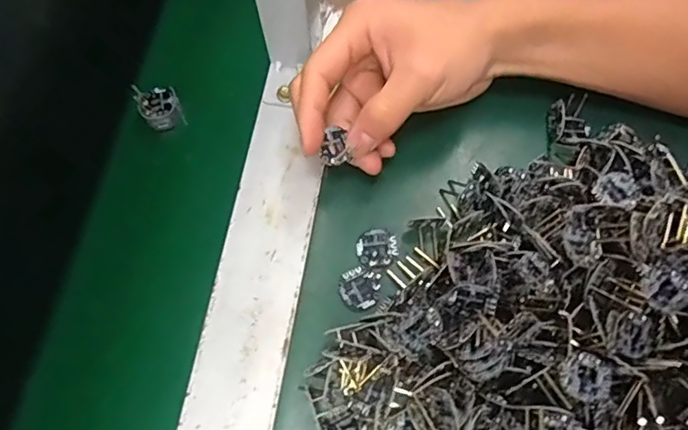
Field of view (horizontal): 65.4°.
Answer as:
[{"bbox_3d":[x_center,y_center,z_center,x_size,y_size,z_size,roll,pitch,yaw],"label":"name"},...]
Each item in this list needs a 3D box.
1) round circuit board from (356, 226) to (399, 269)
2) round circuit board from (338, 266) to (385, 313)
[{"bbox_3d":[0.019,0.019,0.313,0.023,0.004,0.025,-1,70,1],"label":"round circuit board"},{"bbox_3d":[0.009,0.042,0.304,0.024,0.004,0.025,-1,70,1],"label":"round circuit board"}]

